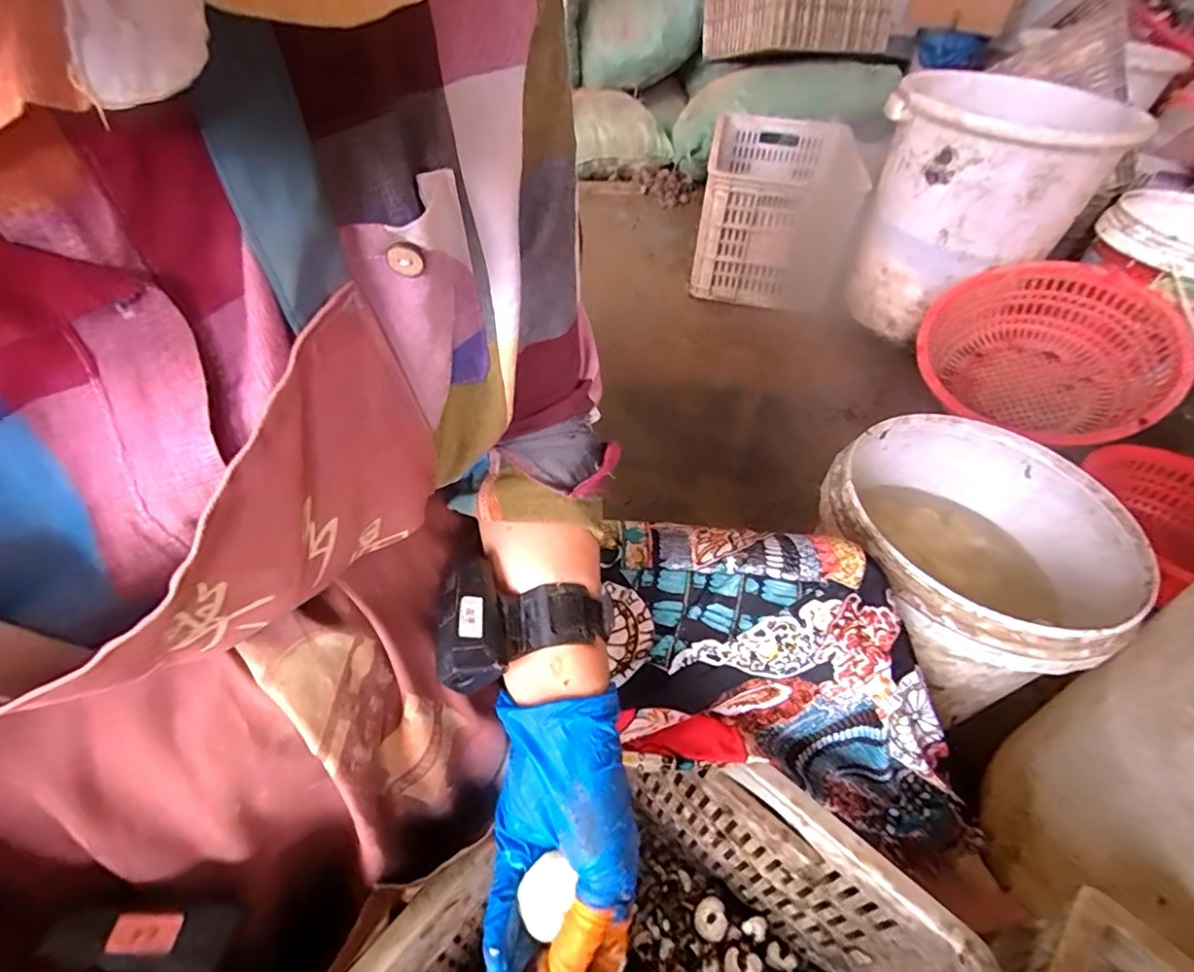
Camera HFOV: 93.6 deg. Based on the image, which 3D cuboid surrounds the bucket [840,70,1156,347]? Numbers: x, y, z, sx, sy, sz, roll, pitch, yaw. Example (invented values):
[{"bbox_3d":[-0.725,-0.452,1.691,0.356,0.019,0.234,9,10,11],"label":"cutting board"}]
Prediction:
[{"bbox_3d":[0.870,-0.642,1.341,0.502,0.484,0.447,-34,59,-31],"label":"bucket"}]

